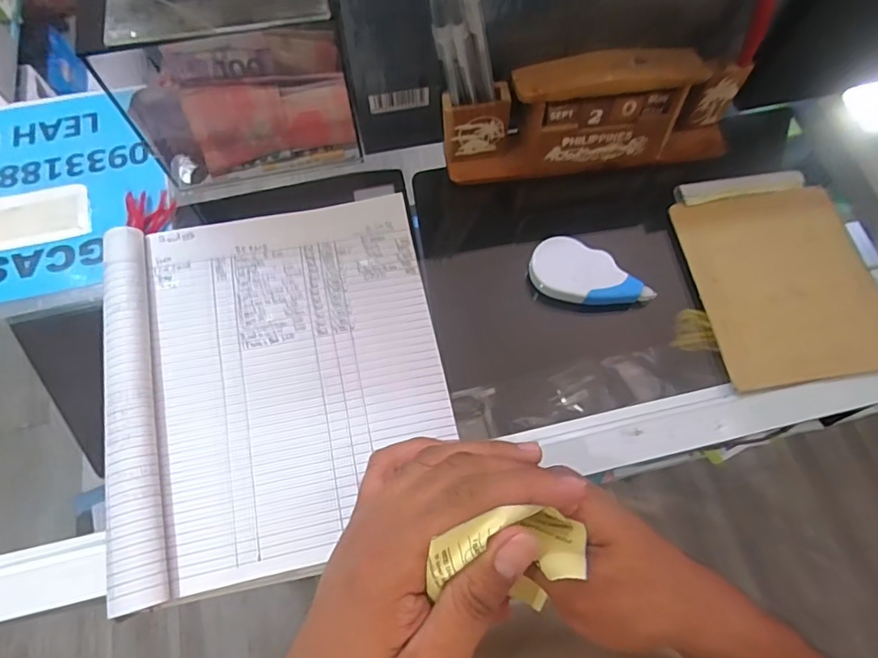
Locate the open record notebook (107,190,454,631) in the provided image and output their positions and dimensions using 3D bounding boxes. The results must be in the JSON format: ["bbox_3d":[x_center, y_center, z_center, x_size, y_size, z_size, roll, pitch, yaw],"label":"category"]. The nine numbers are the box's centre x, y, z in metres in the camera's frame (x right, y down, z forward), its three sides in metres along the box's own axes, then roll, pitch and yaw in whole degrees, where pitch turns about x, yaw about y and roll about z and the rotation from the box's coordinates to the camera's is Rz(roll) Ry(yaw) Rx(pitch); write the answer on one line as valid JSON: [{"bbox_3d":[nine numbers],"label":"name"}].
[{"bbox_3d":[-0.105,0.028,0.351,0.210,0.031,0.242,-11,69,-5],"label":"open record notebook"}]

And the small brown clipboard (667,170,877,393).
[{"bbox_3d":[0.260,-0.046,0.397,0.131,0.014,0.171,-8,69,-4],"label":"small brown clipboard"}]

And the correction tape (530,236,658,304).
[{"bbox_3d":[0.113,-0.039,0.388,0.089,0.017,0.042,21,70,8],"label":"correction tape"}]

